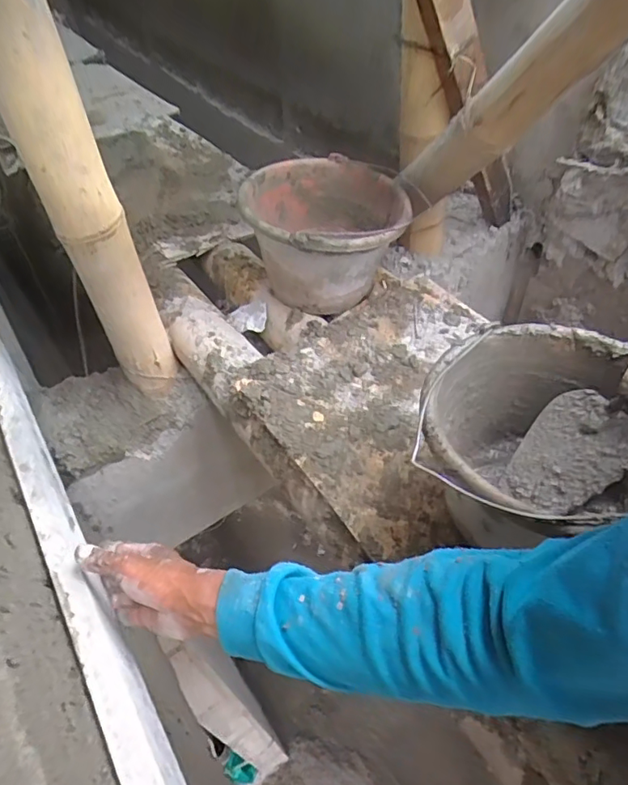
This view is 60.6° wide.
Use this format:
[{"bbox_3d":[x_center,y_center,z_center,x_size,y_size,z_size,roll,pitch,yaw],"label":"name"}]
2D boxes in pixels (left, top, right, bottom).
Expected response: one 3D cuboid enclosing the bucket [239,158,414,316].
[{"bbox_3d":[0.025,-0.241,0.838,0.234,0.161,0.227,-3,50,3],"label":"bucket"}]

